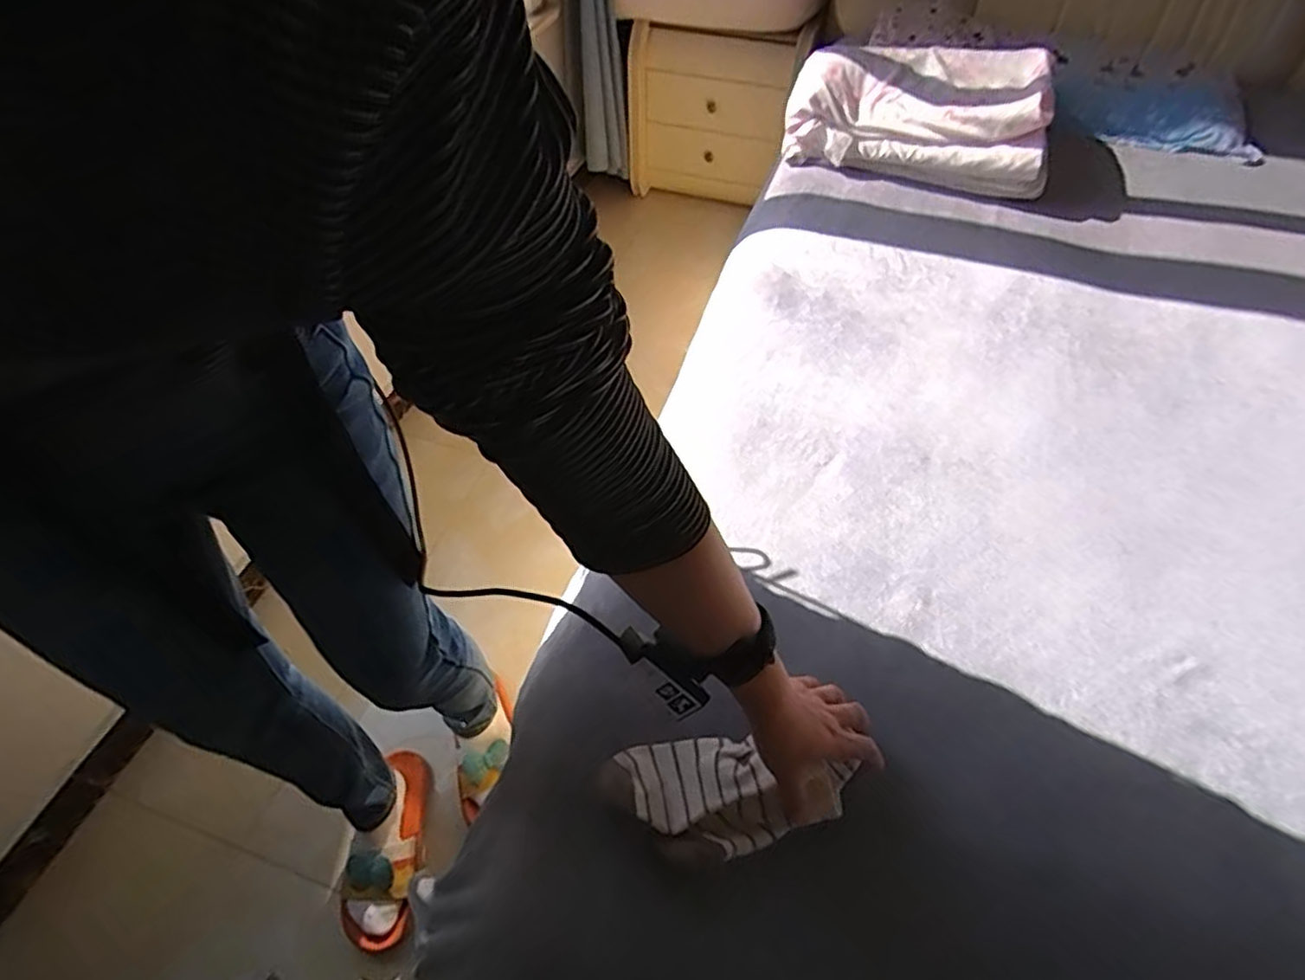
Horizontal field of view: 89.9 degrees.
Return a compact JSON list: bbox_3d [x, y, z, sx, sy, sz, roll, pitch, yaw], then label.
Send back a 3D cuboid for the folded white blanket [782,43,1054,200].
[{"bbox_3d":[0.540,-0.775,1.309,0.496,0.187,0.349,23,56,17],"label":"folded white blanket"}]

